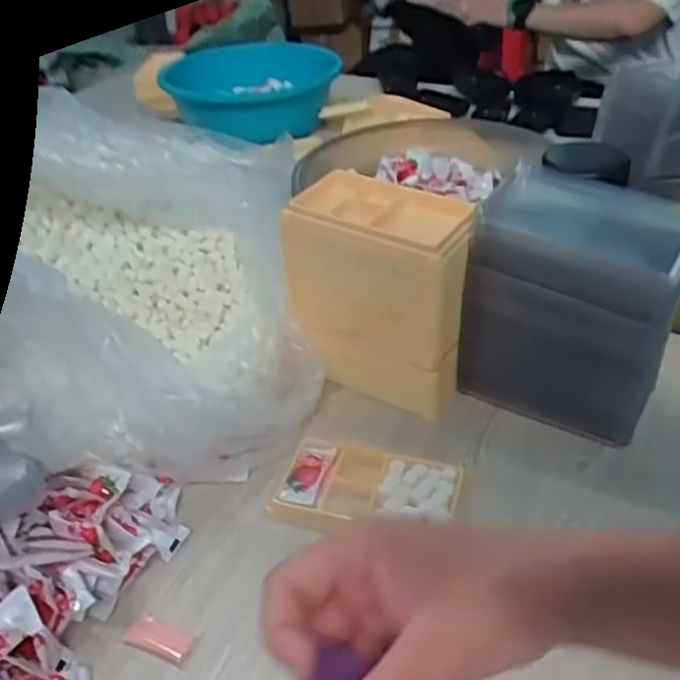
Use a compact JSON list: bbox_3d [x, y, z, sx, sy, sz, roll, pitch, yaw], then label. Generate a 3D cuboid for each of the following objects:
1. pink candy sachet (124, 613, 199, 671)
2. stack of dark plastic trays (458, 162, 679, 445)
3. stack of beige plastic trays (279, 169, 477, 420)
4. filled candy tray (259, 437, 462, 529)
[{"bbox_3d":[-0.109,0.183,0.421,0.046,0.004,0.021,14,40,21],"label":"pink candy sachet"},{"bbox_3d":[0.177,-0.026,0.537,0.143,0.170,0.101,18,42,25],"label":"stack of dark plastic trays"},{"bbox_3d":[0.034,-0.034,0.562,0.137,0.158,0.079,17,41,24],"label":"stack of beige plastic trays"},{"bbox_3d":[0.020,0.108,0.495,0.125,0.014,0.071,7,38,13],"label":"filled candy tray"}]

